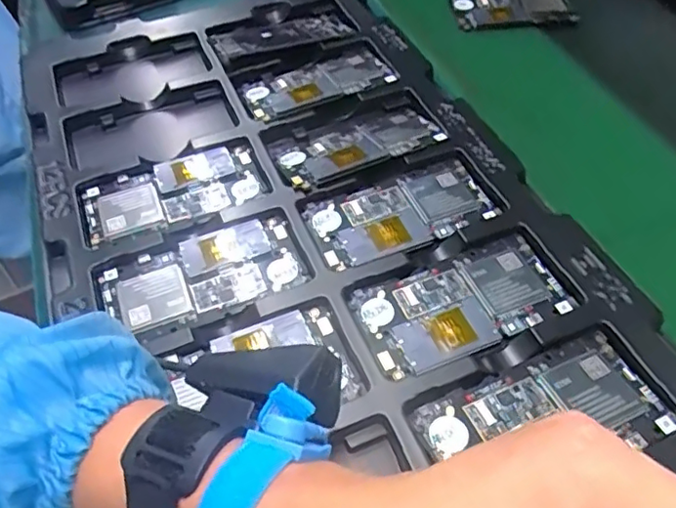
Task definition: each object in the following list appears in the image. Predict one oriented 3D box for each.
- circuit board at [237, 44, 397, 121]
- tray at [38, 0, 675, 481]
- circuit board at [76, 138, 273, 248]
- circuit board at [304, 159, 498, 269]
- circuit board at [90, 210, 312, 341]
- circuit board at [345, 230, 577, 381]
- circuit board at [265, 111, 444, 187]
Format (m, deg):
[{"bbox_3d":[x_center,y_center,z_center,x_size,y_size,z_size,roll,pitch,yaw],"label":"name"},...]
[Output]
[{"bbox_3d":[-0.018,-0.149,0.505,0.130,0.005,0.063,-20,53,-16],"label":"circuit board"},{"bbox_3d":[-0.030,-0.035,0.423,0.326,0.035,0.568,-17,53,-12],"label":"tray"},{"bbox_3d":[-0.121,-0.046,0.435,0.131,0.008,0.067,-17,52,-13],"label":"circuit board"},{"bbox_3d":[0.044,-0.030,0.411,0.124,0.004,0.062,-16,52,-13],"label":"circuit board"},{"bbox_3d":[-0.088,0.014,0.386,0.127,0.007,0.066,-16,52,-13],"label":"circuit board"},{"bbox_3d":[0.076,0.030,0.362,0.126,0.005,0.067,-17,52,-13],"label":"circuit board"},{"bbox_3d":[0.013,-0.085,0.456,0.125,0.008,0.057,-18,44,-11],"label":"circuit board"}]

